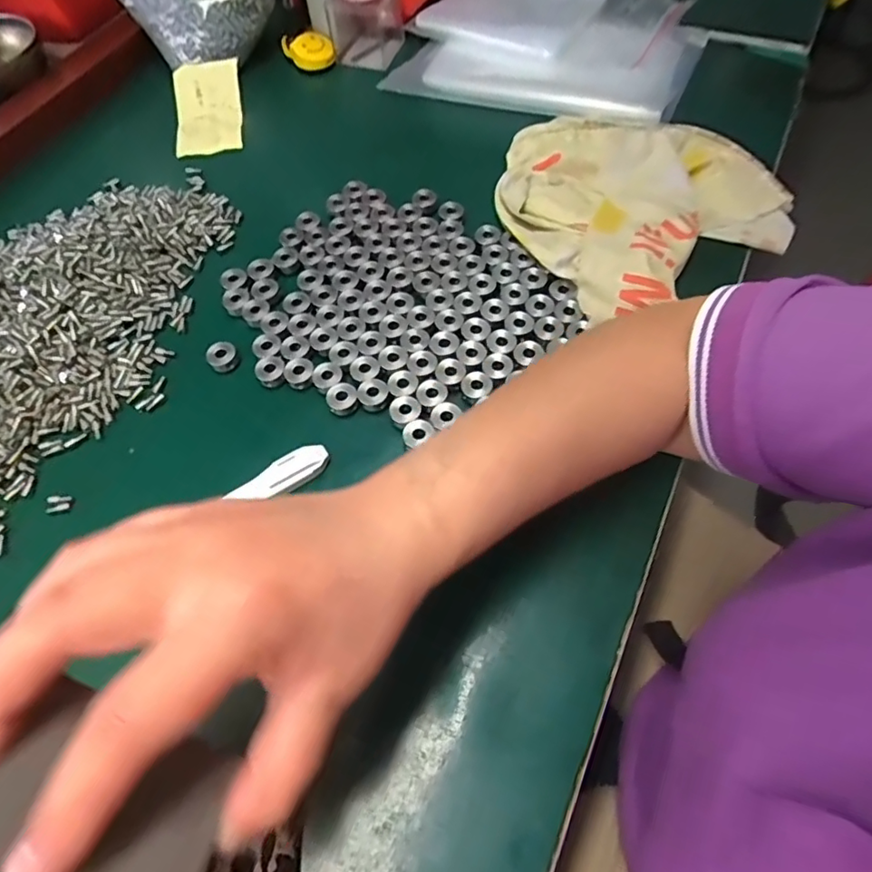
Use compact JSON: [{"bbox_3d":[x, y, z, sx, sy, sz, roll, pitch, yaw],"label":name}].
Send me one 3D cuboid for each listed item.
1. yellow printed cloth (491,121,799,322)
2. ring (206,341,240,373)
[{"bbox_3d":[0.151,-0.185,0.421,0.196,0.026,0.192,-21,60,-9],"label":"yellow printed cloth"},{"bbox_3d":[-0.144,-0.054,0.377,0.019,0.013,0.018,-1,59,2],"label":"ring"}]

